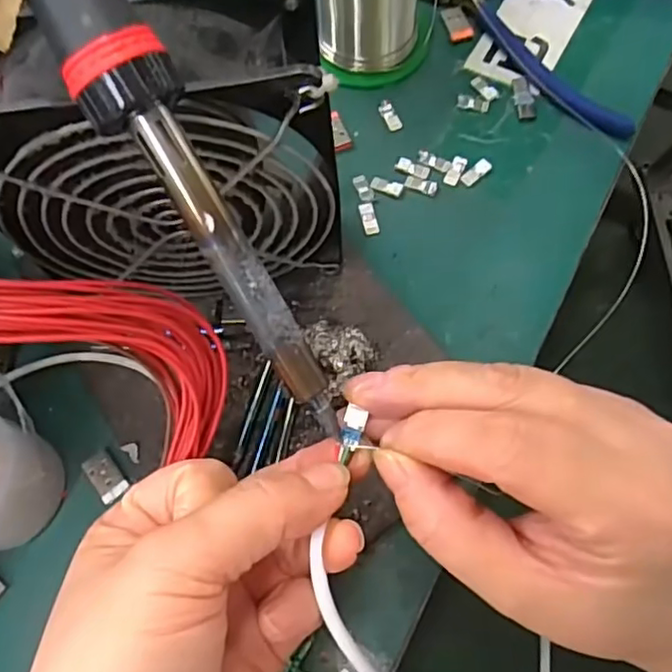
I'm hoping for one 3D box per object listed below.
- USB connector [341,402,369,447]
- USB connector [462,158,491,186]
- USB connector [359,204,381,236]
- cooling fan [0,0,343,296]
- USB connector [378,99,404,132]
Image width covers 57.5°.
[{"bbox_3d":[0.005,0.027,0.183,0.006,0.004,0.011,13,69,7],"label":"USB connector"},{"bbox_3d":[0.068,-0.079,0.295,0.015,0.004,0.007,-40,72,-13],"label":"USB connector"},{"bbox_3d":[0.016,-0.056,0.288,0.007,0.004,0.017,-12,68,-3],"label":"USB connector"},{"bbox_3d":[-0.058,-0.054,0.225,0.119,0.122,0.054,-3,68,1],"label":"cooling fan"},{"bbox_3d":[0.027,-0.113,0.310,0.008,0.004,0.018,-25,69,-8],"label":"USB connector"}]

